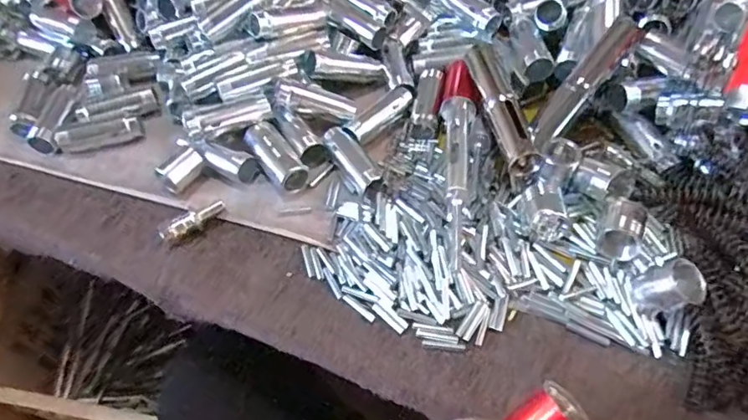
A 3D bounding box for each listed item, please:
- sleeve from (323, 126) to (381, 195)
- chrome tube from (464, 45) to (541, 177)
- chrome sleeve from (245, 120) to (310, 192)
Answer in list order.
[{"bbox_3d":[-0.019,-0.039,0.435,0.023,0.020,0.069,-26,58,-12],"label":"sleeve"},{"bbox_3d":[0.099,-0.081,0.421,0.026,0.025,0.125,-13,56,-4],"label":"chrome tube"},{"bbox_3d":[-0.080,-0.044,0.439,0.026,0.025,0.068,-33,60,-17],"label":"chrome sleeve"}]

